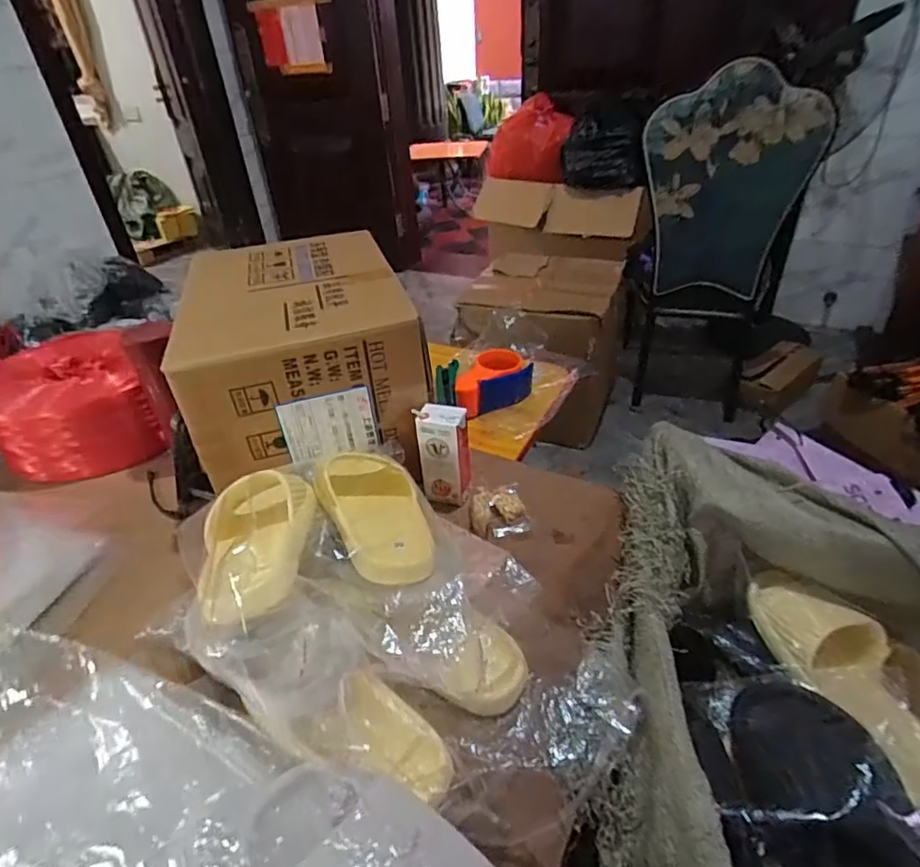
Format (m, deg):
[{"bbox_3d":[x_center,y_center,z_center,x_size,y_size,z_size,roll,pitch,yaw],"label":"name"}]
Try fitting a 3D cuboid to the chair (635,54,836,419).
[{"bbox_3d":[0.686,-0.493,1.528,0.390,0.838,0.381,16,41,26],"label":"chair"}]

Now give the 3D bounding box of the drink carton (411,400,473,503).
[{"bbox_3d":[-0.019,0.026,0.707,0.060,0.126,0.042,5,37,12],"label":"drink carton"}]

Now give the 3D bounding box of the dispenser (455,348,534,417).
[{"bbox_3d":[0.049,-0.086,0.930,0.138,0.063,0.086,-17,38,-17],"label":"dispenser"}]

